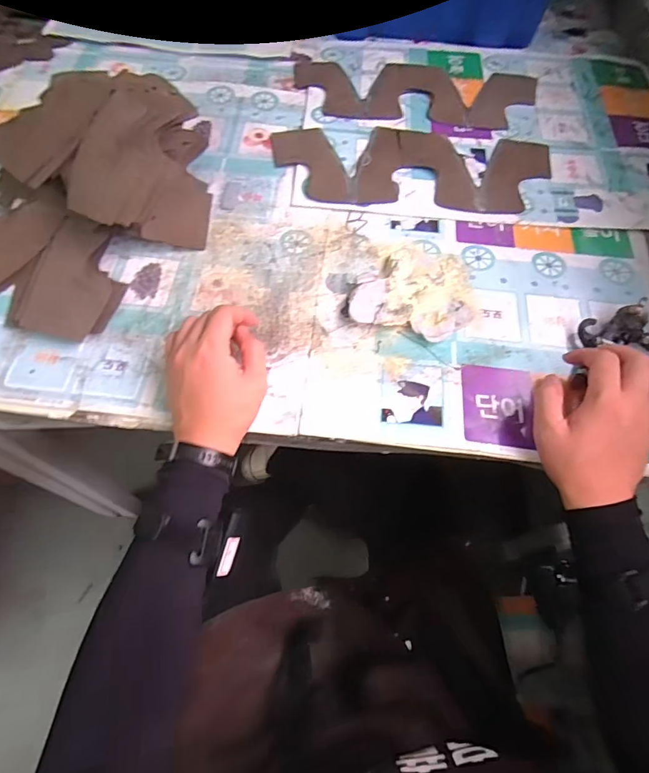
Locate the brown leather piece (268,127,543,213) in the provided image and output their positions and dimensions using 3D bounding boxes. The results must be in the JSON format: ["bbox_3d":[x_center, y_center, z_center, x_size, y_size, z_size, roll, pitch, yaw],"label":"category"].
[{"bbox_3d":[0.113,-0.287,0.606,0.361,0.008,0.139,4,64,1],"label":"brown leather piece"}]

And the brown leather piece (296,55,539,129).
[{"bbox_3d":[0.128,-0.434,0.671,0.348,0.007,0.151,7,61,2],"label":"brown leather piece"}]

